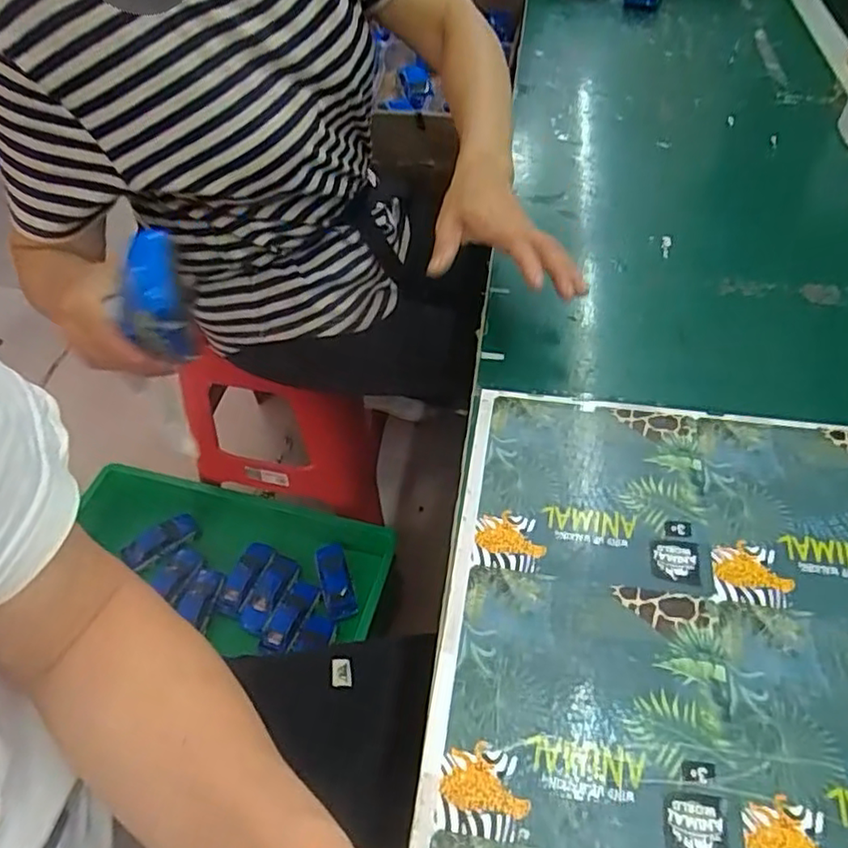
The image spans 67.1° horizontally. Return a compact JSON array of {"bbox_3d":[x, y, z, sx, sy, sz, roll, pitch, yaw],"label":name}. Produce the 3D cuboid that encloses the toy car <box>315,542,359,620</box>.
[{"bbox_3d":[-0.152,0.265,1.087,0.050,0.034,0.131,-17,52,-10],"label":"toy car"}]

